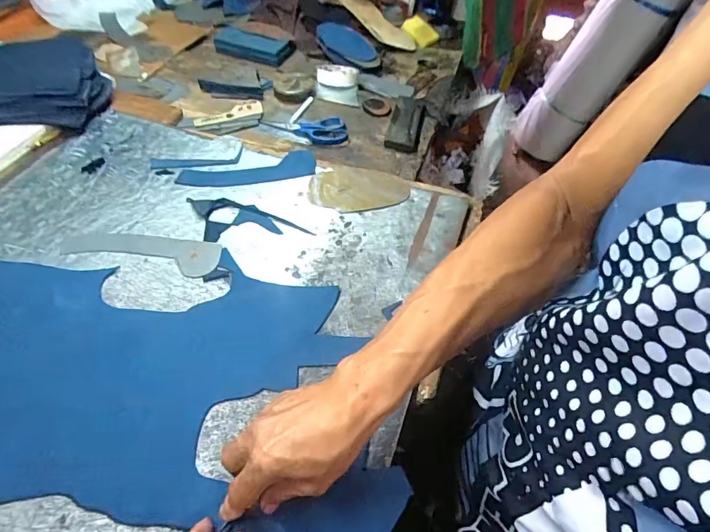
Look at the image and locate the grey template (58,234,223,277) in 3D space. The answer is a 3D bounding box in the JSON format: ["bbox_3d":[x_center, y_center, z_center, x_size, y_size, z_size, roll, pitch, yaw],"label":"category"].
[{"bbox_3d":[-0.273,-0.018,0.547,0.200,0.004,0.056,5,50,2],"label":"grey template"}]

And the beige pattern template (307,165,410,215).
[{"bbox_3d":[0.005,-0.111,0.627,0.138,0.008,0.092,12,55,6],"label":"beige pattern template"}]

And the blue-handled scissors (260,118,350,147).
[{"bbox_3d":[-0.089,-0.237,0.753,0.149,0.013,0.076,-1,54,-5],"label":"blue-handled scissors"}]

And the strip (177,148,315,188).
[{"bbox_3d":[-0.159,-0.141,0.651,0.204,0.006,0.064,-15,54,-13],"label":"strip"}]

